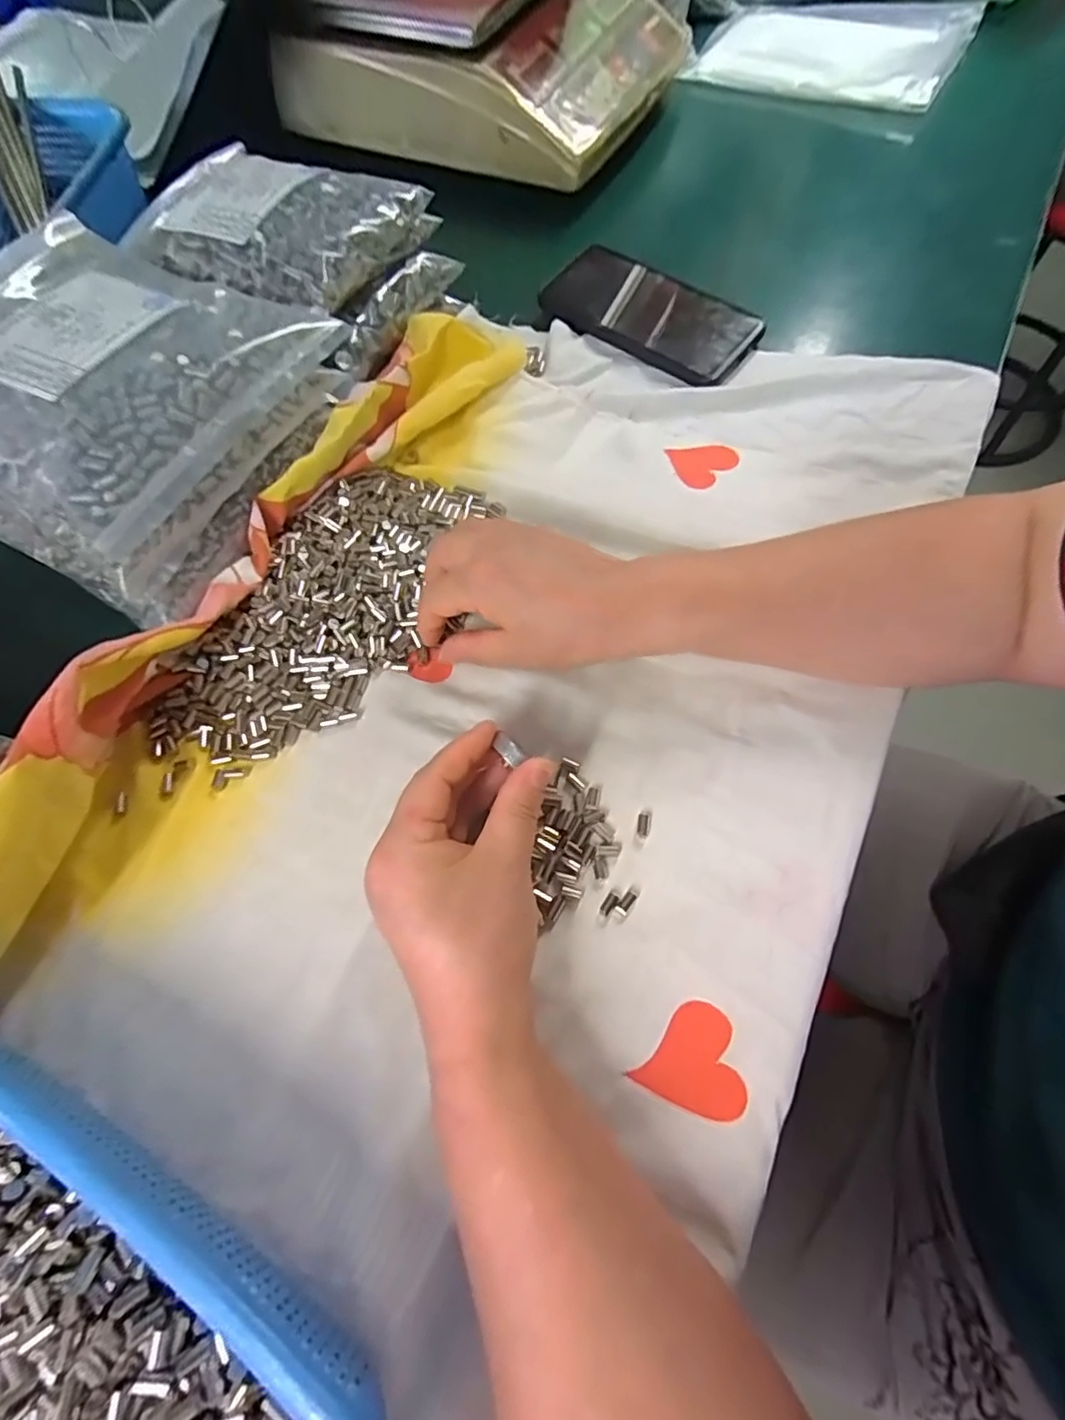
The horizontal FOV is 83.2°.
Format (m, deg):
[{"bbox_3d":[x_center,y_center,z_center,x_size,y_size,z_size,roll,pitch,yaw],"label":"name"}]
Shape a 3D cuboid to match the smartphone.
[{"bbox_3d":[0.089,-0.304,0.456,0.163,0.011,0.077,34,71,16],"label":"smartphone"}]

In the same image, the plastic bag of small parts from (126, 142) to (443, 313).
[{"bbox_3d":[-0.169,-0.321,0.399,0.175,0.038,0.144,13,67,8],"label":"plastic bag of small parts"}]

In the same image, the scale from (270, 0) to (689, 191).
[{"bbox_3d":[-0.044,-0.650,0.577,0.330,0.093,0.276,23,69,12],"label":"scale"}]

